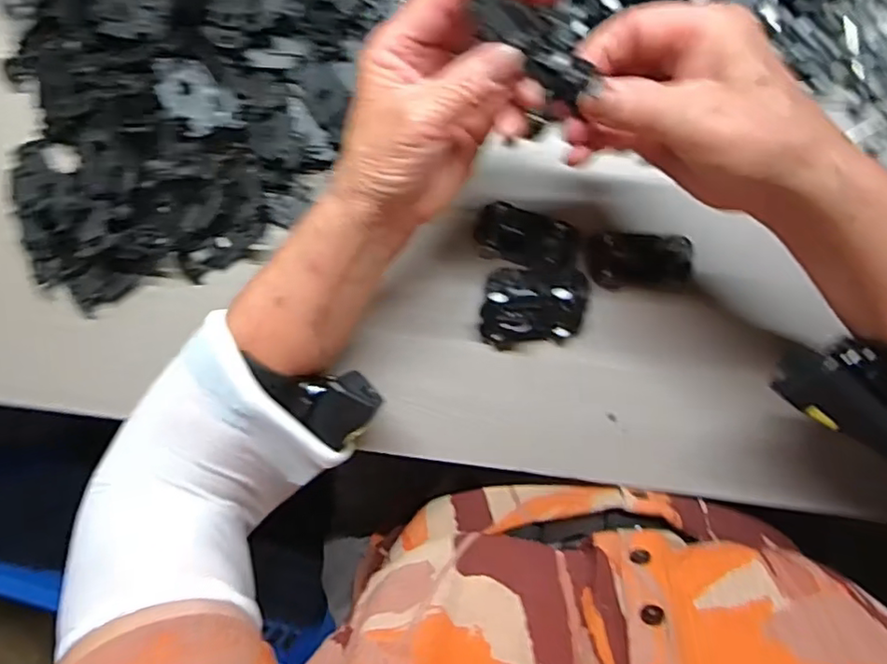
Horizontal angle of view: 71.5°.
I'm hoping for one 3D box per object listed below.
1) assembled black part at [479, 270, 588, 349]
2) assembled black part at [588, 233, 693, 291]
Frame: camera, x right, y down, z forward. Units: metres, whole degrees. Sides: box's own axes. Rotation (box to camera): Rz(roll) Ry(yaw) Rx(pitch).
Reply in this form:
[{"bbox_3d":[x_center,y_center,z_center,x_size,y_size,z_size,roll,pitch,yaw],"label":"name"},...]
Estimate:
[{"bbox_3d":[0.057,-0.015,0.382,0.064,0.020,0.049,1,91,4],"label":"assembled black part"},{"bbox_3d":[0.123,-0.044,0.383,0.062,0.009,0.033,1,91,4],"label":"assembled black part"}]

